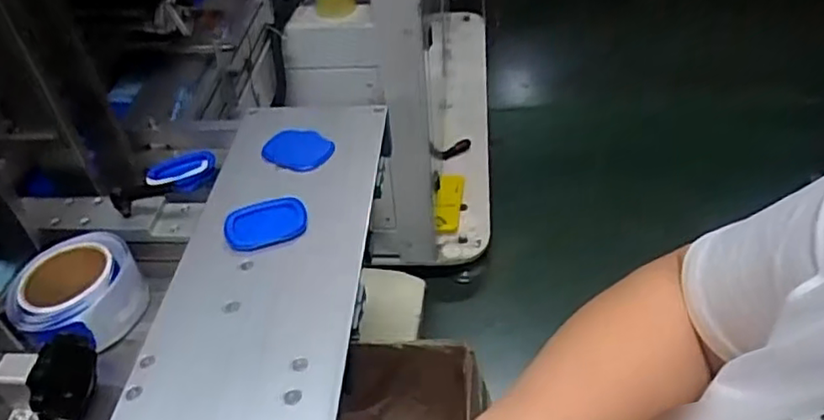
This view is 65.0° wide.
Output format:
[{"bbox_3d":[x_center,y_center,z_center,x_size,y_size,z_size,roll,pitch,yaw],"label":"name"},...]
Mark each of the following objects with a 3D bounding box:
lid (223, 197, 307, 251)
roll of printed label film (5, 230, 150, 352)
[{"bbox_3d":[-0.151,0.015,0.666,0.083,0.017,0.057,-19,44,-15],"label":"lid"},{"bbox_3d":[-0.324,0.084,0.634,0.106,0.063,0.116,-3,42,3],"label":"roll of printed label film"}]

